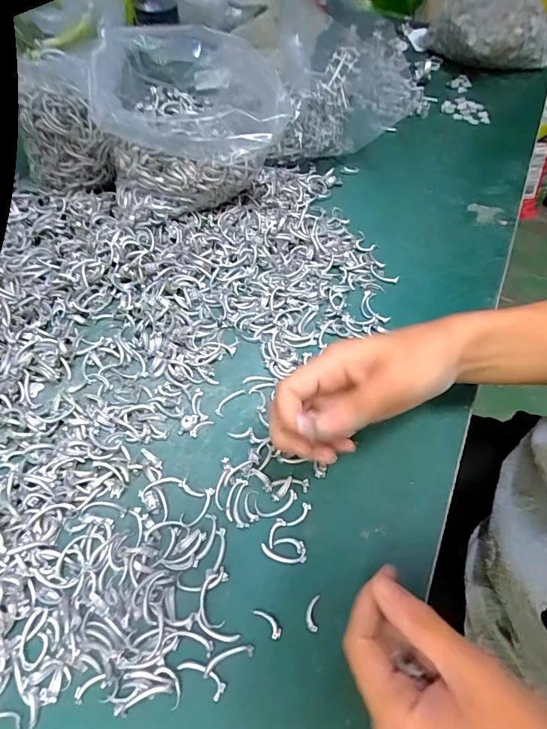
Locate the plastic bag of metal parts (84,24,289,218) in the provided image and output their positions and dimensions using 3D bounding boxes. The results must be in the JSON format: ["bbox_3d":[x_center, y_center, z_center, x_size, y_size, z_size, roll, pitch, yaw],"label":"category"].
[{"bbox_3d":[-0.080,-0.223,0.402,0.167,0.137,0.110,-9,60,-7],"label":"plastic bag of metal parts"}]

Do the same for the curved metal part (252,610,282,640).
[{"bbox_3d":[-0.003,0.157,0.256,0.007,0.004,0.020,-39,68,-22],"label":"curved metal part"}]

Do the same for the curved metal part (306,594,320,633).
[{"bbox_3d":[0.024,0.153,0.259,0.008,0.004,0.020,8,59,3],"label":"curved metal part"}]

